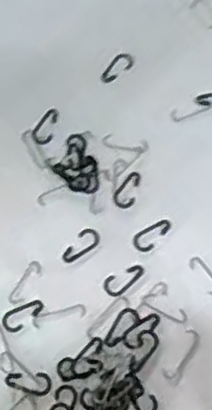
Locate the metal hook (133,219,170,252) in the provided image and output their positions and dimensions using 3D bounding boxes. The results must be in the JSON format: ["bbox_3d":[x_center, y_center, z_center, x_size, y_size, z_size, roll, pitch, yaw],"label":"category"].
[{"bbox_3d":[0.040,0.025,0.615,0.037,0.004,0.019,-39,74,-13],"label":"metal hook"}]

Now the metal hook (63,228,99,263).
[{"bbox_3d":[-0.022,0.035,0.610,0.037,0.004,0.018,-38,74,-13],"label":"metal hook"}]

